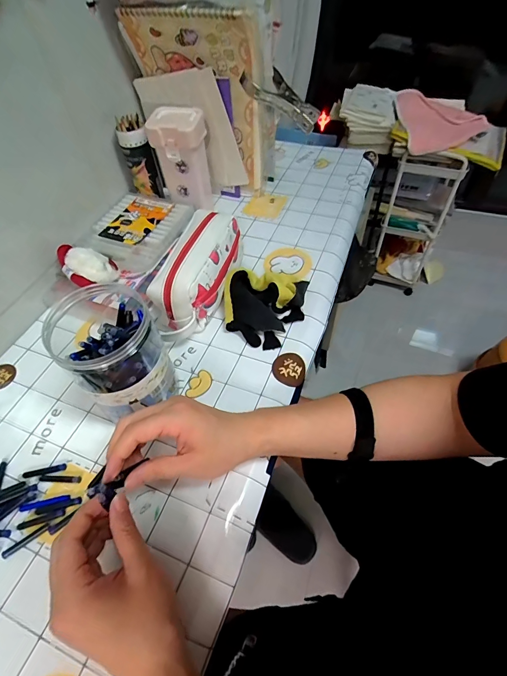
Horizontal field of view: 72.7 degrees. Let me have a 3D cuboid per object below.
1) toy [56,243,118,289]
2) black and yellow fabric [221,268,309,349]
[{"bbox_3d":[-0.255,-0.108,0.506,0.099,0.033,0.049,17,59,18],"label":"toy"},{"bbox_3d":[0.012,-0.052,0.503,0.111,0.042,0.122,15,55,14],"label":"black and yellow fabric"}]

